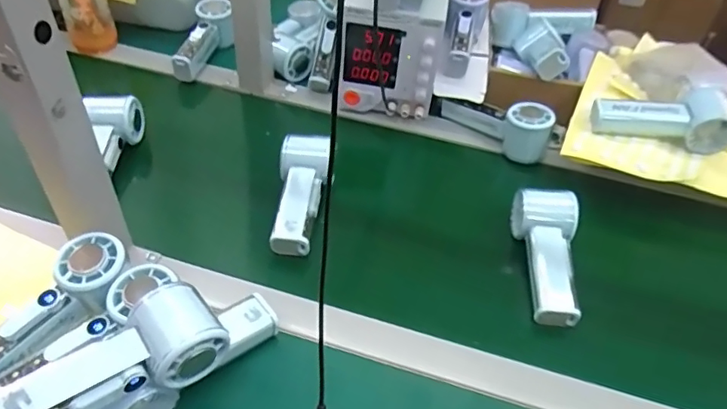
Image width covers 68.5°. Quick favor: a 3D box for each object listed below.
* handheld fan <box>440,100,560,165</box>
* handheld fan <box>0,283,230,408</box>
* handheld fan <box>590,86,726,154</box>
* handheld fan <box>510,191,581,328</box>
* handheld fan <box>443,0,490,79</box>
[{"bbox_3d":[0.168,-0.107,0.687,0.146,0.059,0.053,21,49,12],"label":"handheld fan"},{"bbox_3d":[-0.176,0.110,0.375,0.150,0.047,0.060,-22,51,-25],"label":"handheld fan"},{"bbox_3d":[0.352,-0.112,0.636,0.154,0.047,0.080,13,45,7],"label":"handheld fan"},{"bbox_3d":[0.188,0.056,0.552,0.058,0.057,0.146,7,45,2],"label":"handheld fan"},{"bbox_3d":[0.137,-0.240,0.737,0.053,0.064,0.157,13,69,6],"label":"handheld fan"}]

